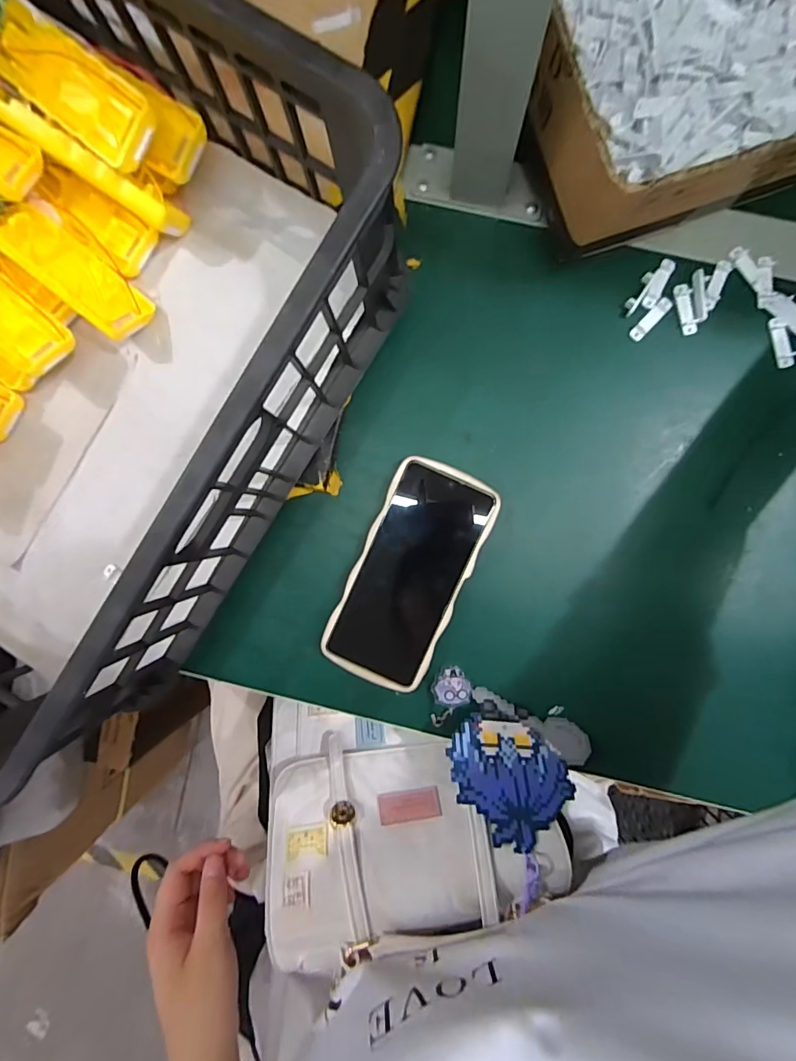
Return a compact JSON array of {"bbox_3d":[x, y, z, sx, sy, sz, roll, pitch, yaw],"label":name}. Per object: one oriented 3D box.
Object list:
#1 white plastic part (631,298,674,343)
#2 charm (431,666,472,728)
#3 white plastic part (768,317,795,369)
[{"bbox_3d":[0.190,-0.159,0.354,0.010,0.004,0.039,44,92,-3],"label":"white plastic part"},{"bbox_3d":[0.041,0.128,0.364,0.029,0.004,0.045,2,93,-1],"label":"charm"},{"bbox_3d":[0.286,-0.140,0.351,0.011,0.005,0.037,-17,93,0],"label":"white plastic part"}]

